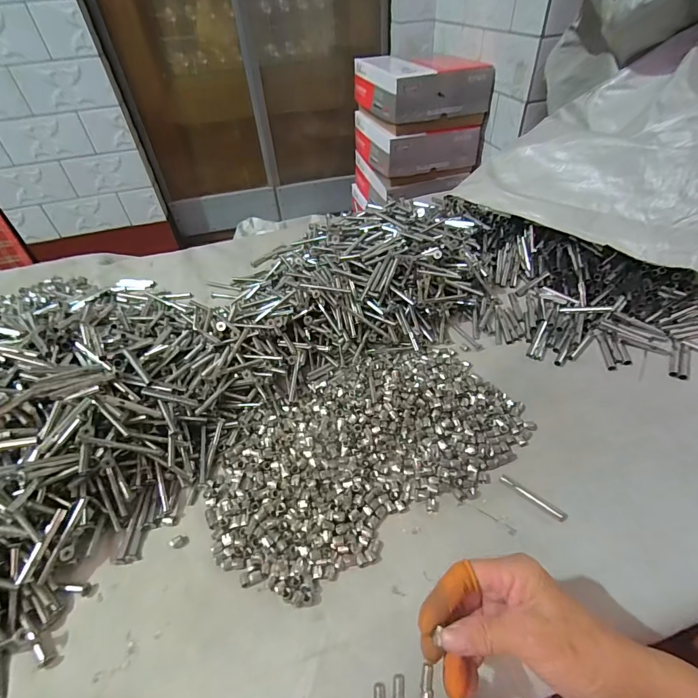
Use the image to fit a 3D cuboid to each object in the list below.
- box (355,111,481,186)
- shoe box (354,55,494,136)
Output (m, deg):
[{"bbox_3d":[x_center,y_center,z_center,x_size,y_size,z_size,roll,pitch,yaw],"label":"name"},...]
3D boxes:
[{"bbox_3d":[0.211,-0.716,1.306,0.308,0.142,0.359,-14,45,-9],"label":"box"},{"bbox_3d":[0.218,-0.818,1.219,0.316,0.145,0.347,-14,45,-9],"label":"shoe box"}]

